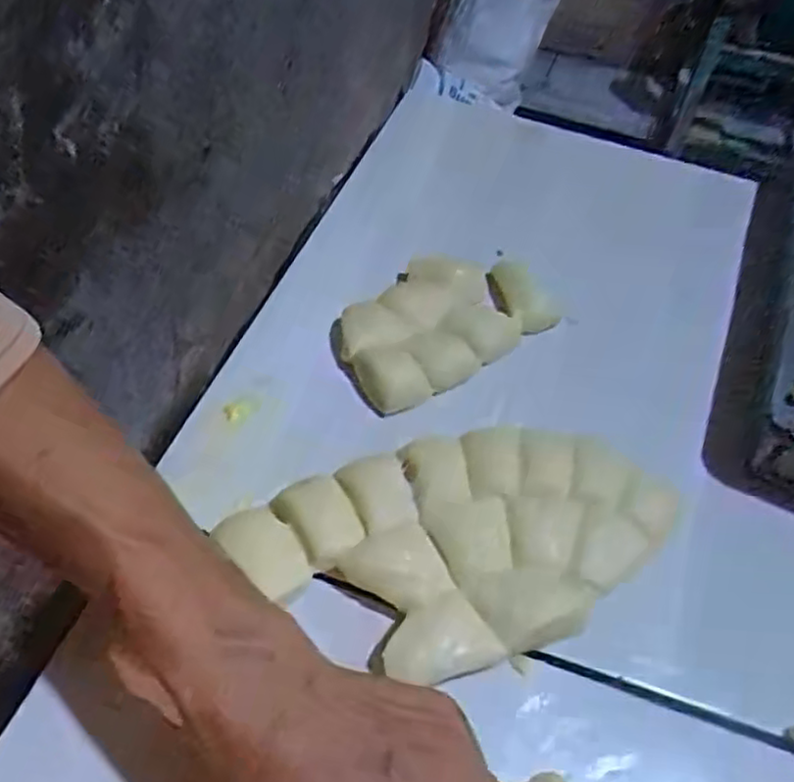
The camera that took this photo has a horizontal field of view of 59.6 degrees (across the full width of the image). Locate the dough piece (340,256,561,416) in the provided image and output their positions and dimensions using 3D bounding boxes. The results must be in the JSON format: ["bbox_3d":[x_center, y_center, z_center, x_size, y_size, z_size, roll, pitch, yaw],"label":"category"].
[{"bbox_3d":[0.028,-0.048,0.456,0.149,0.025,0.084,-28,57,-26],"label":"dough piece"}]

